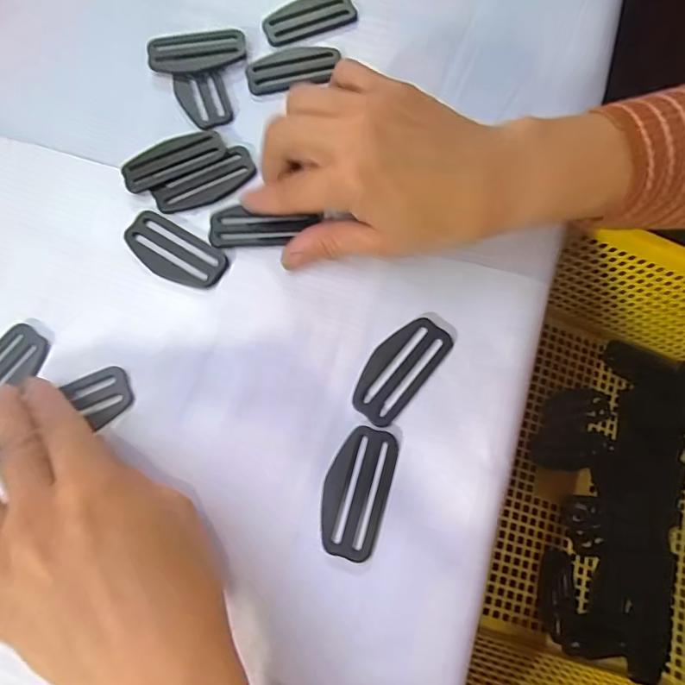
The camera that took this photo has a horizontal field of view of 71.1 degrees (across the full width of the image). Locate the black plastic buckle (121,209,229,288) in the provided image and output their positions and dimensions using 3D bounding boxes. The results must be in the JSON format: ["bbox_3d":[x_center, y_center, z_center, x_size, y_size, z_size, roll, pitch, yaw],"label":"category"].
[{"bbox_3d":[-0.092,-0.049,0.260,0.059,0.004,0.029,30,77,8],"label":"black plastic buckle"}]

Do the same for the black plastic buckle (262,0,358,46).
[{"bbox_3d":[-0.022,-0.207,0.304,0.059,0.004,0.031,-24,76,-6],"label":"black plastic buckle"}]

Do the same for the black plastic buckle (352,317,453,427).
[{"bbox_3d":[0.028,0.012,0.240,0.028,0.004,0.059,39,78,10],"label":"black plastic buckle"}]

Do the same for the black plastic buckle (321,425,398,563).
[{"bbox_3d":[0.007,0.069,0.225,0.029,0.004,0.058,16,75,5],"label":"black plastic buckle"}]

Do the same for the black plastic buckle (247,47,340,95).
[{"bbox_3d":[-0.031,-0.169,0.293,0.056,0.004,0.029,-9,75,-2],"label":"black plastic buckle"}]

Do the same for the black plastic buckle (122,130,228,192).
[{"bbox_3d":[-0.097,-0.106,0.273,0.058,0.005,0.027,-22,76,-6],"label":"black plastic buckle"}]

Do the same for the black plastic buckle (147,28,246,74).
[{"bbox_3d":[-0.089,-0.178,0.293,0.059,0.007,0.025,-4,74,-1],"label":"black plastic buckle"}]

